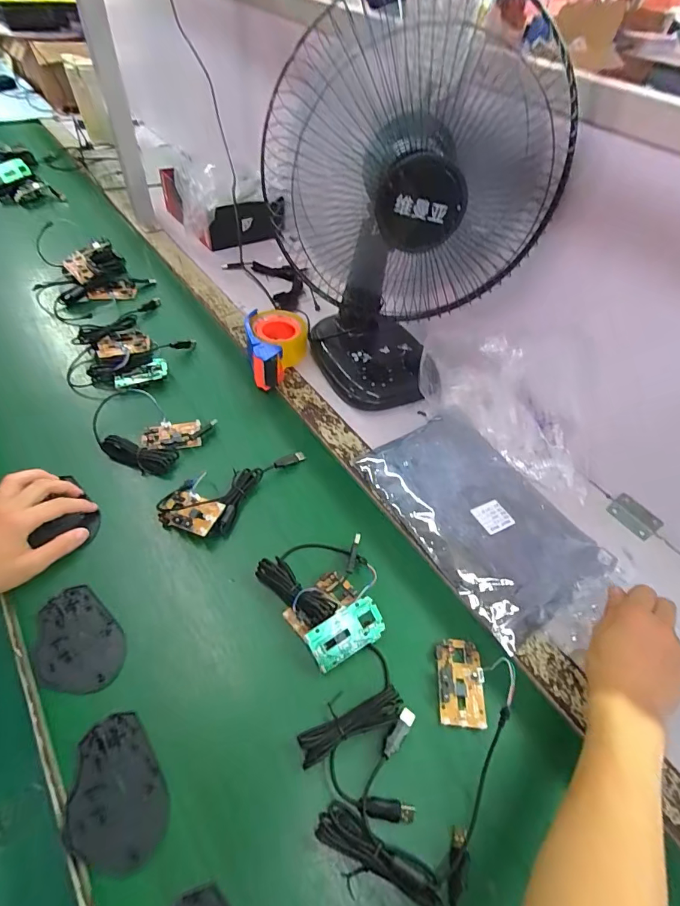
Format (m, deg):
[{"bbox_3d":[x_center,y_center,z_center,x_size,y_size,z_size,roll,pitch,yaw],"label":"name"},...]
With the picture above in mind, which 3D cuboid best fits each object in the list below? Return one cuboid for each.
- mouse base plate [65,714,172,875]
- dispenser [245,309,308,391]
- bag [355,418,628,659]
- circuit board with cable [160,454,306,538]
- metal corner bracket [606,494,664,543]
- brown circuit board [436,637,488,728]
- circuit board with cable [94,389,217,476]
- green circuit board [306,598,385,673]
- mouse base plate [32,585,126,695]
[{"bbox_3d":[-0.188,0.282,0.352,0.072,0.004,0.107,-28,58,-25],"label":"mouse base plate"},{"bbox_3d":[-0.100,-0.172,0.691,0.094,0.068,0.149,-2,51,-7],"label":"dispenser"},{"bbox_3d":[0.188,0.081,0.542,0.193,0.019,0.315,-26,57,-24],"label":"bag"},{"bbox_3d":[-0.141,0.033,0.546,0.089,0.027,0.180,31,55,19],"label":"circuit board with cable"},{"bbox_3d":[0.397,0.087,0.576,0.031,0.022,0.061,-30,59,-26],"label":"metal corner bracket"},{"bbox_3d":[0.120,0.227,0.426,0.044,0.012,0.077,6,50,0],"label":"brown circuit board"},{"bbox_3d":[-0.272,-0.034,0.590,0.155,0.018,0.111,23,52,14],"label":"circuit board with cable"},{"bbox_3d":[0.007,0.183,0.430,0.076,0.006,0.045,-26,92,-17],"label":"green circuit board"},{"bbox_3d":[-0.262,0.187,0.421,0.110,0.006,0.073,39,58,24],"label":"mouse base plate"}]

